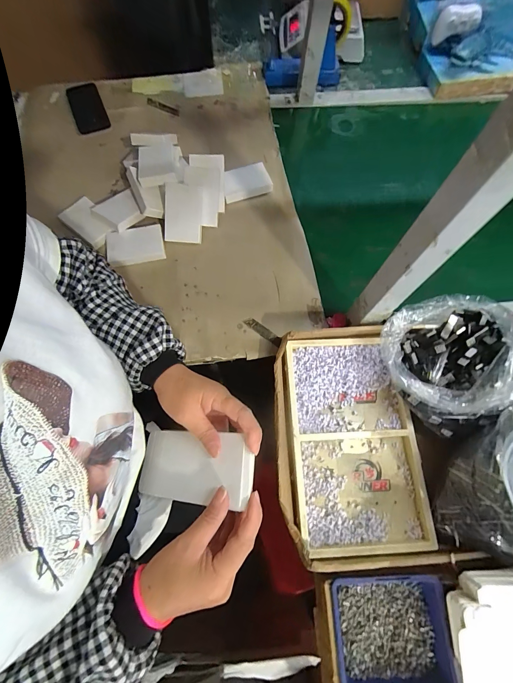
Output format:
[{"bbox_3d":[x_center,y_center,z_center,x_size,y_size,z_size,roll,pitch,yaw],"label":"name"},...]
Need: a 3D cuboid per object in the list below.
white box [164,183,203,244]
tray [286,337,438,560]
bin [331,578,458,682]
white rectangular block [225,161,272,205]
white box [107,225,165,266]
[{"bbox_3d":[-0.152,-0.262,0.627,0.077,0.012,0.109,5,109,0],"label":"white box"},{"bbox_3d":[0.155,0.153,0.498,0.187,0.031,0.322,-4,70,-2],"label":"tray"},{"bbox_3d":[0.170,0.373,0.390,0.138,0.037,0.120,-1,70,-1],"label":"bin"},{"bbox_3d":[-0.024,-0.361,0.690,0.109,0.025,0.074,-15,71,-6],"label":"white rectangular block"},{"bbox_3d":[-0.250,-0.196,0.627,0.114,0.020,0.075,-11,71,-5],"label":"white box"}]

